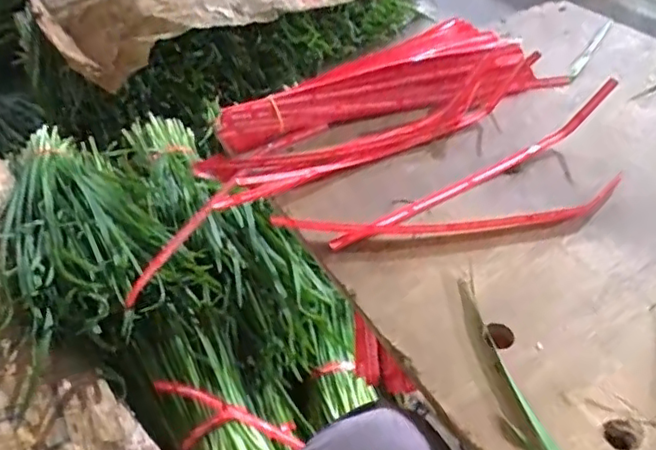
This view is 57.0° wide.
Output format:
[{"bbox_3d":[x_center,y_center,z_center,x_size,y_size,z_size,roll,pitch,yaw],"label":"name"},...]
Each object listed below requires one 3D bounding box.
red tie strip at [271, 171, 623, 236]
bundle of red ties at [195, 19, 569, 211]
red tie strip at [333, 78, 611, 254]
[{"bbox_3d":[0.106,-0.008,0.515,0.302,0.008,0.039,-6,46,-2],"label":"red tie strip"},{"bbox_3d":[0.044,-0.122,0.605,0.355,0.034,0.133,-27,50,-21],"label":"bundle of red ties"},{"bbox_3d":[0.136,-0.057,0.535,0.311,0.044,0.014,-25,50,-19],"label":"red tie strip"}]

